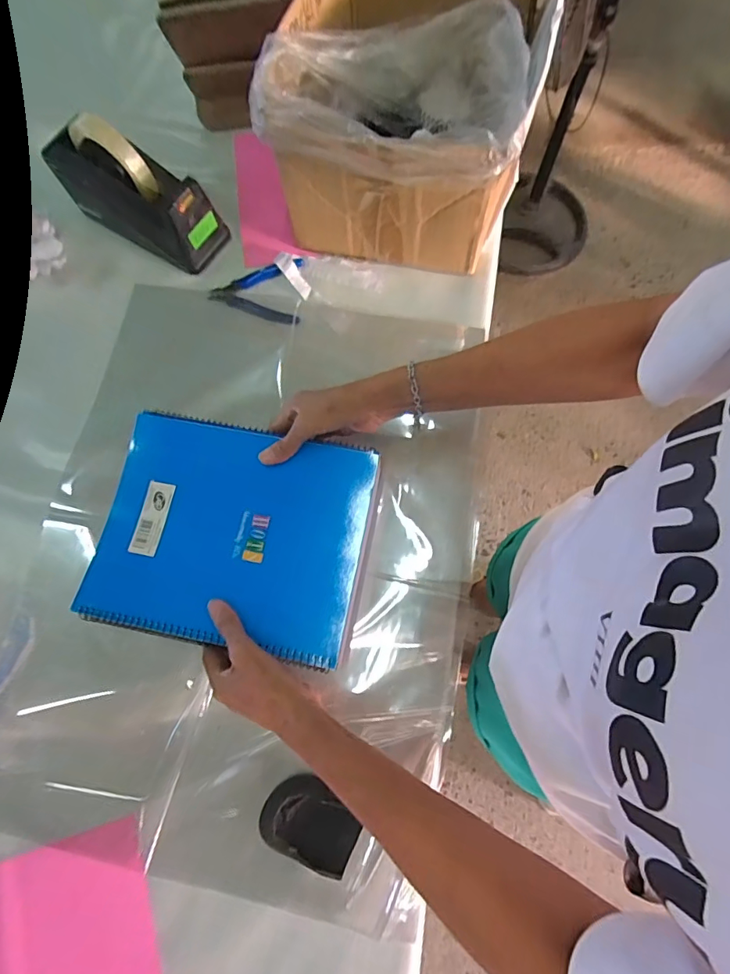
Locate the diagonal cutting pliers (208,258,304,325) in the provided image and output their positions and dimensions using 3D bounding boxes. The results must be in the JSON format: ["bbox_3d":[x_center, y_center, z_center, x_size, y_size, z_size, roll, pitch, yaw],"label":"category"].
[{"bbox_3d":[-0.135,-0.240,0.583,0.112,0.016,0.081,-1,75,2],"label":"diagonal cutting pliers"}]

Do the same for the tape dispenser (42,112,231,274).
[{"bbox_3d":[-0.273,-0.351,0.559,0.190,0.116,0.072,28,78,10],"label":"tape dispenser"}]

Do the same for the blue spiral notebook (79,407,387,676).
[{"bbox_3d":[-0.121,0.042,0.448,0.245,0.018,0.201,11,75,3],"label":"blue spiral notebook"}]

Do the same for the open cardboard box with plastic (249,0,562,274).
[{"bbox_3d":[0.049,-0.435,0.556,0.258,0.183,0.322,16,76,7],"label":"open cardboard box with plastic"}]

